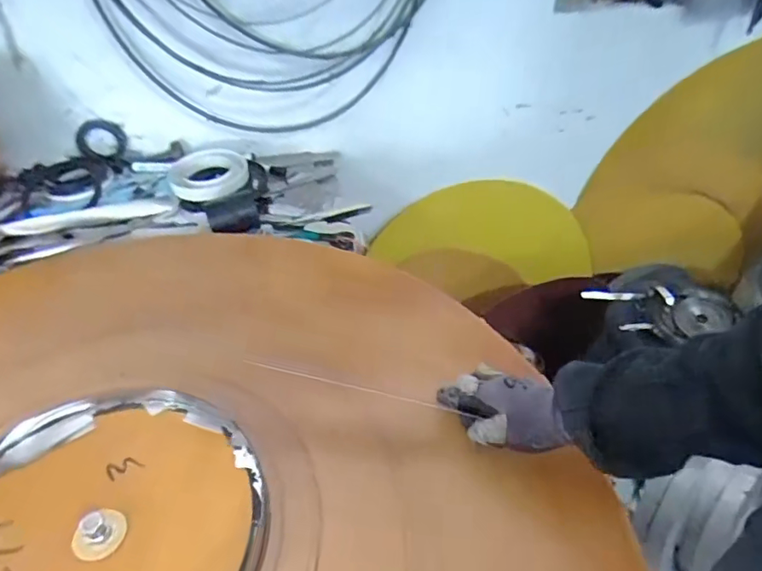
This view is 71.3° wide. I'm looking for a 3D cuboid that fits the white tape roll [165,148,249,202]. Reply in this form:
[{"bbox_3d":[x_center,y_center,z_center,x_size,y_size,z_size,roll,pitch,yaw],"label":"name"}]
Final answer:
[{"bbox_3d":[-0.325,-0.214,1.002,0.139,0.042,0.139,0,40,0],"label":"white tape roll"}]

